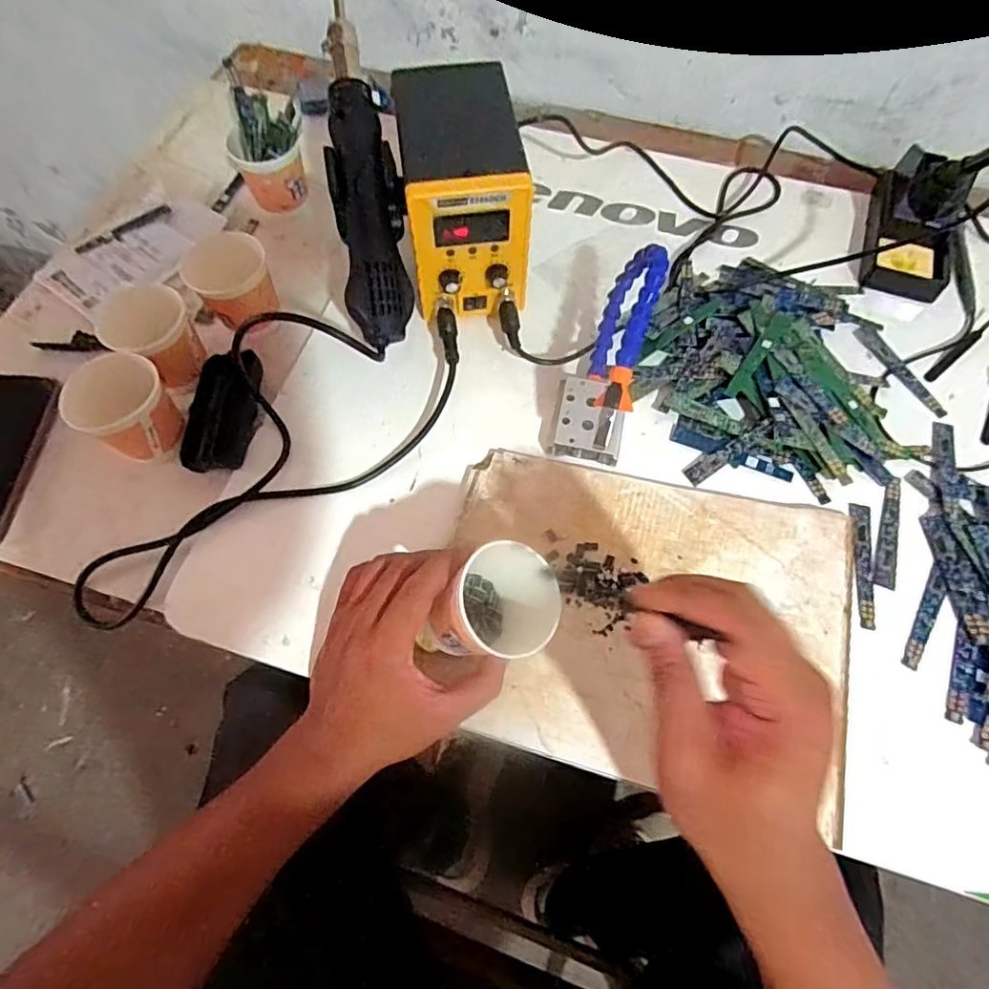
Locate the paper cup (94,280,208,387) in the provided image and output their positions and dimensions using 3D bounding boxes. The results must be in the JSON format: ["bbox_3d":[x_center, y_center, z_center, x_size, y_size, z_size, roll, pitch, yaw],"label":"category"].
[{"bbox_3d":[-0.283,-0.129,0.491,0.066,0.067,0.067,0,65,0],"label":"paper cup"}]

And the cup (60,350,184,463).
[{"bbox_3d":[-0.291,-0.067,0.462,0.064,0.066,0.067,0,65,0],"label":"cup"}]

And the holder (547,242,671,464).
[{"bbox_3d":[0.088,-0.106,0.462,0.057,0.099,0.182,13,66,6],"label":"holder"}]

